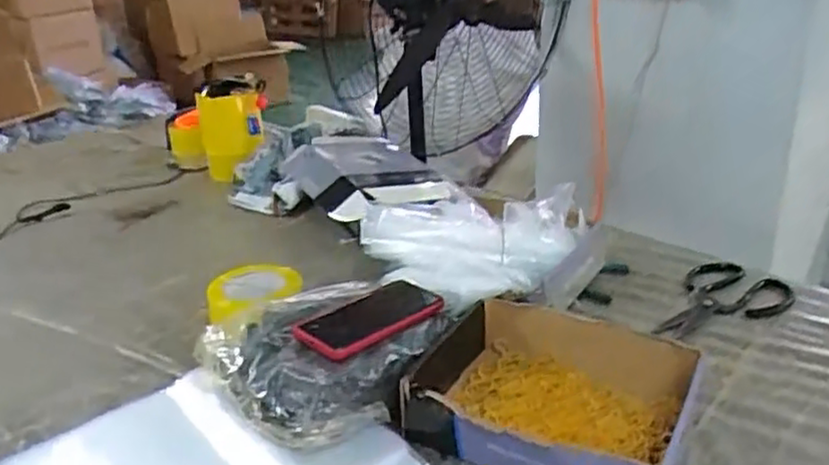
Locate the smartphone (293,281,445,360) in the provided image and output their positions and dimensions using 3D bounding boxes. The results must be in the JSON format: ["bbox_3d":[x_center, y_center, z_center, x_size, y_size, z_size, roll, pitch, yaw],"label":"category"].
[{"bbox_3d":[-0.048,0.092,0.785,0.156,0.012,0.085,-24,33,-37],"label":"smartphone"}]

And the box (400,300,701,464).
[{"bbox_3d":[0.135,0.160,0.710,0.253,0.060,0.213,11,29,26],"label":"box"}]

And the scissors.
[{"bbox_3d":[0.373,0.091,0.871,0.188,0.021,0.120,-24,33,-37],"label":"scissors"}]

